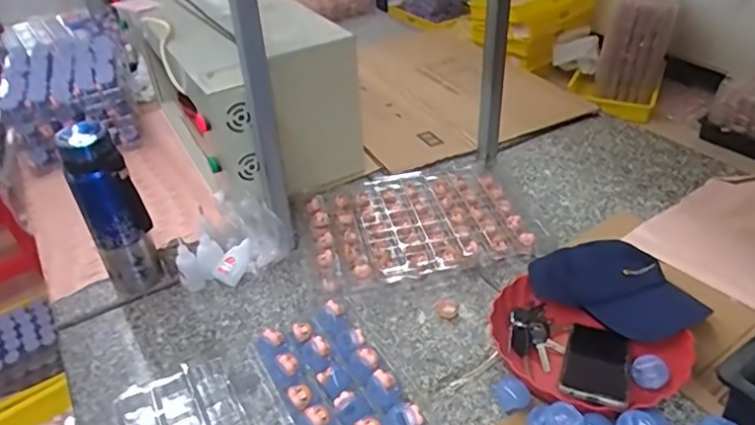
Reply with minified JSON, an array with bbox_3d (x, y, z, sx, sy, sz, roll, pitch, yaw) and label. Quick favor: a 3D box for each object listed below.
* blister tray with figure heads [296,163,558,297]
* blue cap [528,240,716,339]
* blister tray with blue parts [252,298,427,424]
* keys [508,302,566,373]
[{"bbox_3d":[0.064,0.017,1.002,0.375,0.035,0.275,-11,36,-10],"label":"blister tray with figure heads"},{"bbox_3d":[0.338,0.108,0.819,0.230,0.064,0.126,22,43,31],"label":"blue cap"},{"bbox_3d":[-0.055,0.213,0.738,0.139,0.050,0.230,-21,39,-22],"label":"blister tray with blue parts"},{"bbox_3d":[0.219,0.162,0.793,0.072,0.032,0.109,4,37,11],"label":"keys"}]

